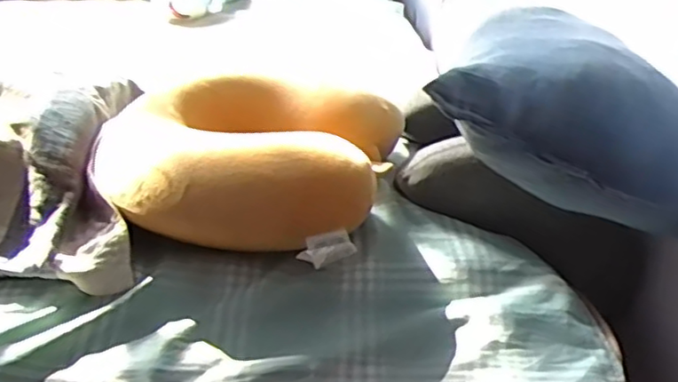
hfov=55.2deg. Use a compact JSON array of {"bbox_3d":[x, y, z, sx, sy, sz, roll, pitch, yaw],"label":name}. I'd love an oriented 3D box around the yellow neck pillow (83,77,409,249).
[{"bbox_3d":[-0.084,-0.025,0.619,0.271,0.104,0.203,2,30,3],"label":"yellow neck pillow"}]

